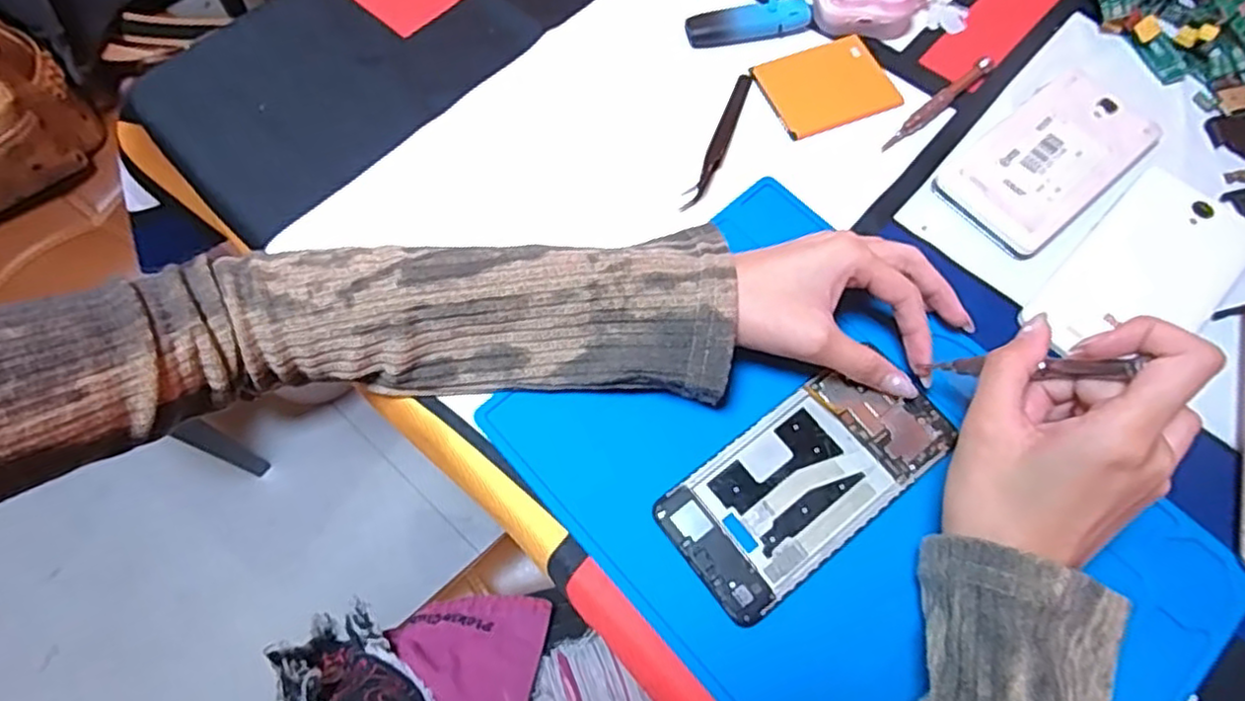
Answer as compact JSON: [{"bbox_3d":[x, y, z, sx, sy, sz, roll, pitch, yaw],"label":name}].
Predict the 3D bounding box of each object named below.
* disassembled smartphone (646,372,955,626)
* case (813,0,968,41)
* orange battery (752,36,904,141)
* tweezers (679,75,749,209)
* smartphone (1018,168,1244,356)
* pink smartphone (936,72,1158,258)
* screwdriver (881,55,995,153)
[{"bbox_3d":[0.093,0.063,0.341,0.147,0.005,0.072,-31,70,-14],"label":"disassembled smartphone"},{"bbox_3d":[0.182,-0.239,0.462,0.107,0.030,0.043,-7,66,-4],"label":"case"},{"bbox_3d":[0.132,-0.172,0.443,0.081,0.004,0.064,-20,67,-9],"label":"orange battery"},{"bbox_3d":[0.062,-0.132,0.425,0.012,0.013,0.120,22,67,9],"label":"tweezers"},{"bbox_3d":[0.302,-0.045,0.389,0.141,0.006,0.074,-41,72,-17],"label":"smartphone"},{"bbox_3d":[0.265,-0.120,0.419,0.148,0.010,0.072,-37,71,-16],"label":"pink smartphone"},{"bbox_3d":[0.203,-0.158,0.436,0.102,0.009,0.010,-39,72,-16],"label":"screwdriver"}]

